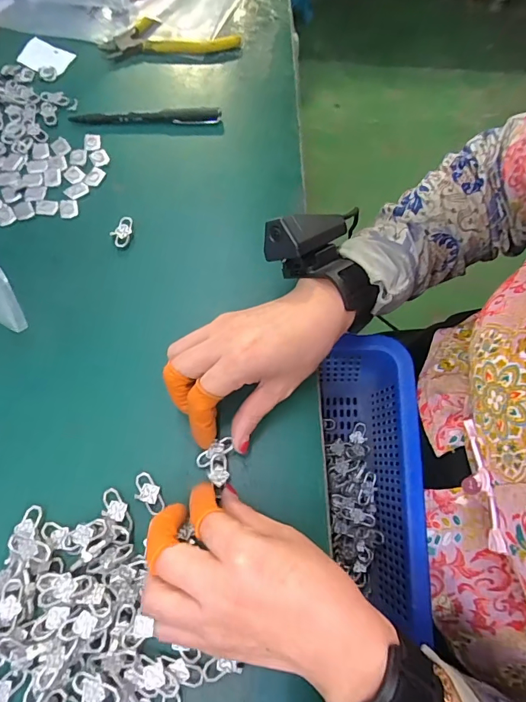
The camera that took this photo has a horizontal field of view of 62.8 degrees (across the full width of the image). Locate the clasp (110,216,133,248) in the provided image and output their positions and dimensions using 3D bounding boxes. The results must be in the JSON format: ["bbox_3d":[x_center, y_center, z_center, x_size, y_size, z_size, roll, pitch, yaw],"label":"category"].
[{"bbox_3d":[-0.126,-0.108,0.388,0.018,0.006,0.033,8,69,3],"label":"clasp"}]

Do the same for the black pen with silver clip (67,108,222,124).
[{"bbox_3d":[-0.120,-0.239,0.441,0.152,0.010,0.015,-2,68,0],"label":"black pen with silver clip"}]

